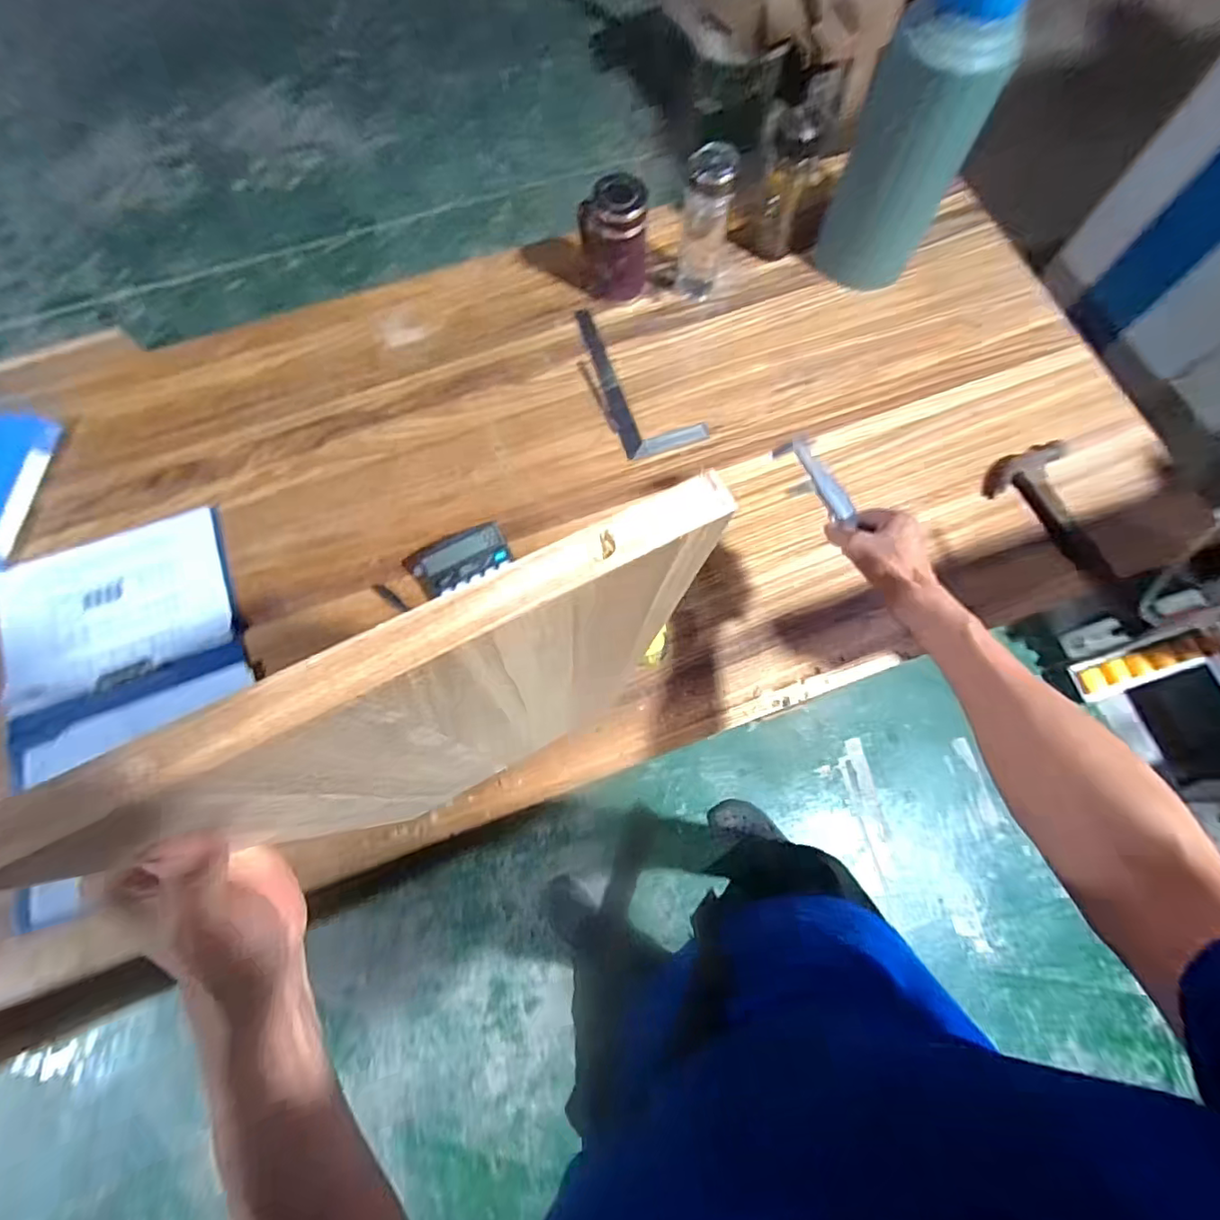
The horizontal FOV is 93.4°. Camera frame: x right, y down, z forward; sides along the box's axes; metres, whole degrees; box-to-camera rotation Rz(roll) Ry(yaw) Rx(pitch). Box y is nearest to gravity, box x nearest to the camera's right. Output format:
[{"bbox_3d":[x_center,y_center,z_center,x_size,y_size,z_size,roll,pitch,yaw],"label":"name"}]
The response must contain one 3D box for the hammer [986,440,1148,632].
[{"bbox_3d":[0.680,-0.099,0.834,0.110,0.034,0.315,-42,95,-11],"label":"hammer"}]

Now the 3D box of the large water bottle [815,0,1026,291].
[{"bbox_3d":[0.424,-0.641,0.767,0.145,0.400,0.119,-18,74,-4],"label":"large water bottle"}]

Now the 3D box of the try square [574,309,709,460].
[{"bbox_3d":[0.043,-0.383,0.901,0.127,0.011,0.309,-17,74,-4],"label":"try square"}]

